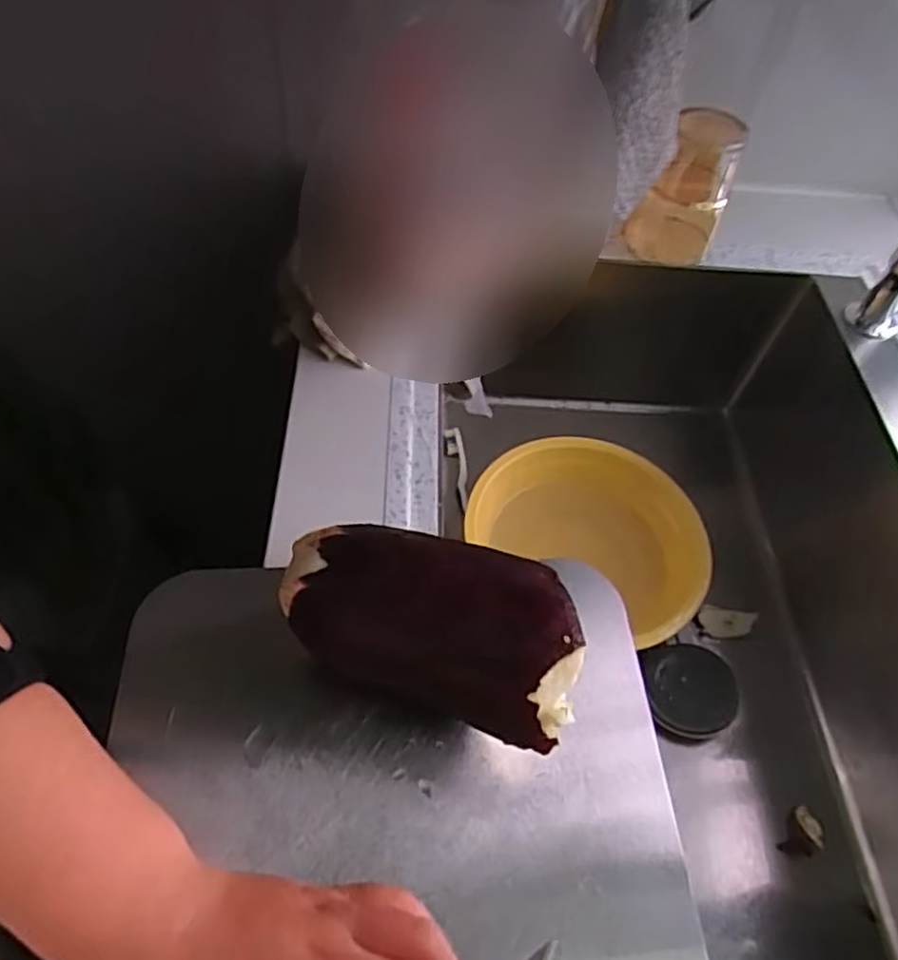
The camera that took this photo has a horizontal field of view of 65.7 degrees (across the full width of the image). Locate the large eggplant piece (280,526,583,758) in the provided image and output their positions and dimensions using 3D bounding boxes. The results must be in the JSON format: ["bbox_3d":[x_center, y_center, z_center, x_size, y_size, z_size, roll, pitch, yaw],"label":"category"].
[{"bbox_3d":[-0.008,0.078,0.380,0.155,0.081,0.081,21,56,10],"label":"large eggplant piece"}]

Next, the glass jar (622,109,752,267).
[{"bbox_3d":[0.214,-0.265,0.629,0.075,0.123,0.075,2,55,-3],"label":"glass jar"}]

